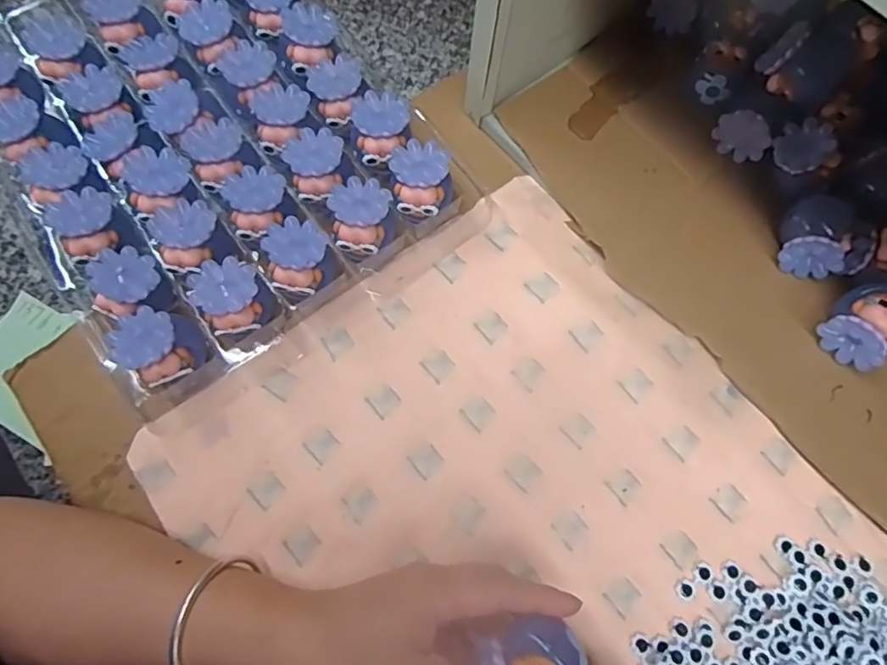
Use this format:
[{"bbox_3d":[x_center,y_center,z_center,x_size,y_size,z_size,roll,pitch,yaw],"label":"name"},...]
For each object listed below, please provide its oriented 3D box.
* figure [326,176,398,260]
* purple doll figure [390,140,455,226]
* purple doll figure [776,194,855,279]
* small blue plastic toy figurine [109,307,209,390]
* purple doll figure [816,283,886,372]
[{"bbox_3d":[-0.050,-0.070,0.366,0.039,0.050,0.045,-5,74,-2],"label":"figure"},{"bbox_3d":[-0.014,-0.096,0.375,0.037,0.051,0.043,-11,74,-4],"label":"purple doll figure"},{"bbox_3d":[0.244,-0.065,0.375,0.038,0.032,0.049,11,74,3],"label":"purple doll figure"},{"bbox_3d":[-0.164,0.009,0.331,0.037,0.050,0.039,0,74,0],"label":"small blue plastic toy figurine"},{"bbox_3d":[0.265,-0.005,0.356,0.039,0.034,0.045,41,78,10],"label":"purple doll figure"}]

